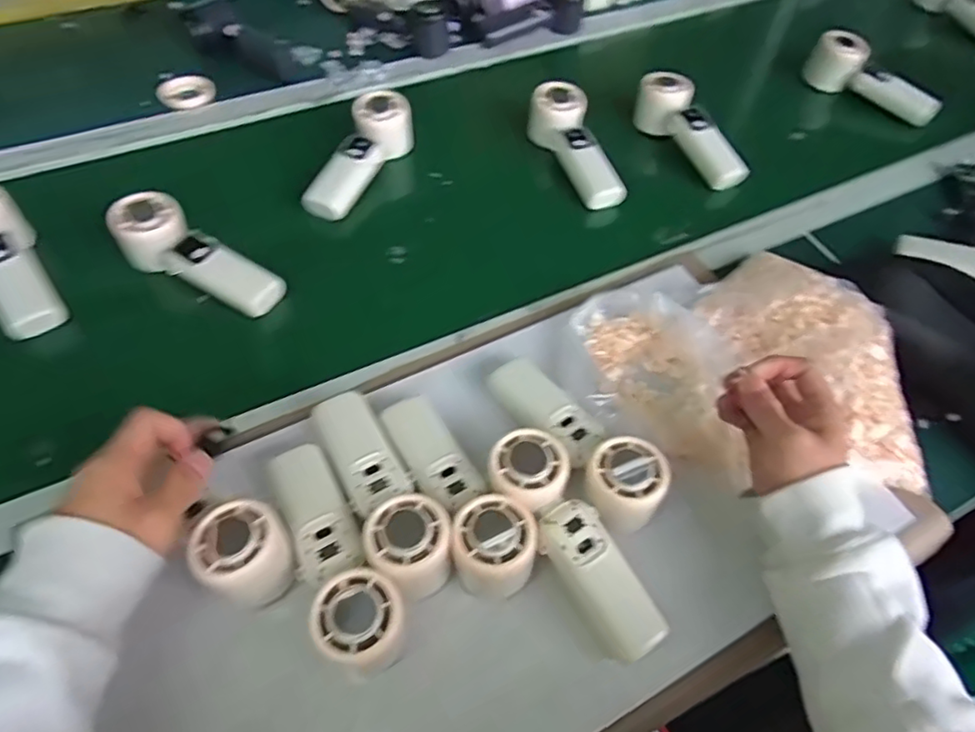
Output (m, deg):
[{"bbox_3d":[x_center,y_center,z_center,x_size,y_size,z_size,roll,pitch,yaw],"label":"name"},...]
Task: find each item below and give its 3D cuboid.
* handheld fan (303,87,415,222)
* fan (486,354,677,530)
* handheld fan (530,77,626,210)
[{"bbox_3d":[-0.140,-0.231,0.666,0.059,0.060,0.166,20,58,10],"label":"handheld fan"},{"bbox_3d":[0.063,0.053,0.466,0.059,0.047,0.167,-34,65,-23],"label":"fan"},{"bbox_3d":[0.100,-0.253,0.688,0.061,0.053,0.159,-14,58,-12],"label":"handheld fan"}]

